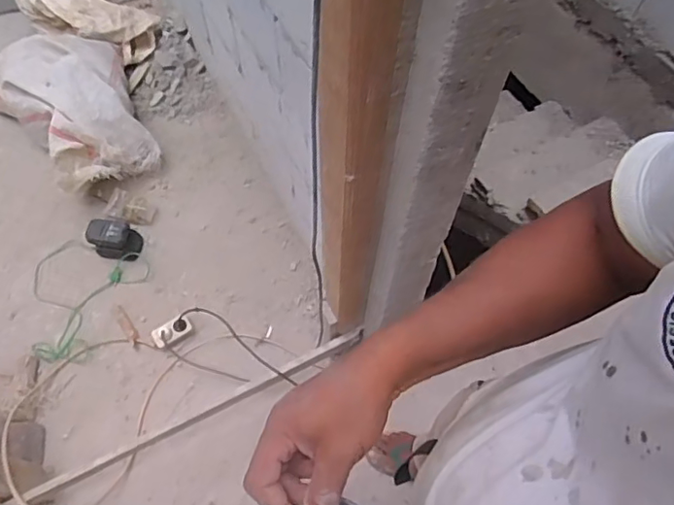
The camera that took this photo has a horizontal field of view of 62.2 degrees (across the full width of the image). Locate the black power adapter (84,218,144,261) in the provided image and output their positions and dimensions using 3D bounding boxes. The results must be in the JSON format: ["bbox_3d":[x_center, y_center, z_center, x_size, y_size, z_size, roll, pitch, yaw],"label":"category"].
[{"bbox_3d":[-0.654,-0.036,1.645,0.142,0.104,0.091,1,63,0],"label":"black power adapter"}]

